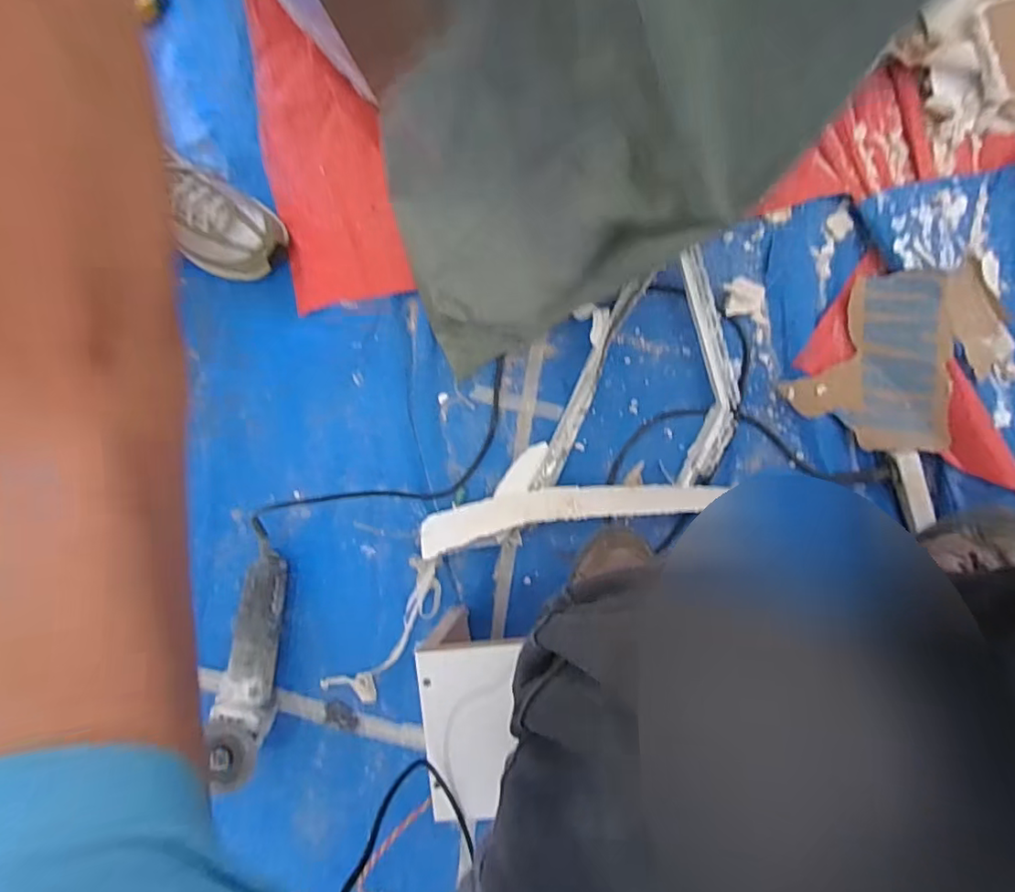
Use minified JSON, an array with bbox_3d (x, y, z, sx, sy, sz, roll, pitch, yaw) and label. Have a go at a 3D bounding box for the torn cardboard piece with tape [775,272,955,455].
[{"bbox_3d":[0.423,-0.094,0.704,0.167,0.028,0.202,-2,96,20],"label":"torn cardboard piece with tape"}]

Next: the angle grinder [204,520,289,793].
[{"bbox_3d":[-0.336,0.261,0.775,0.066,0.102,0.332,6,94,5],"label":"angle grinder"}]

